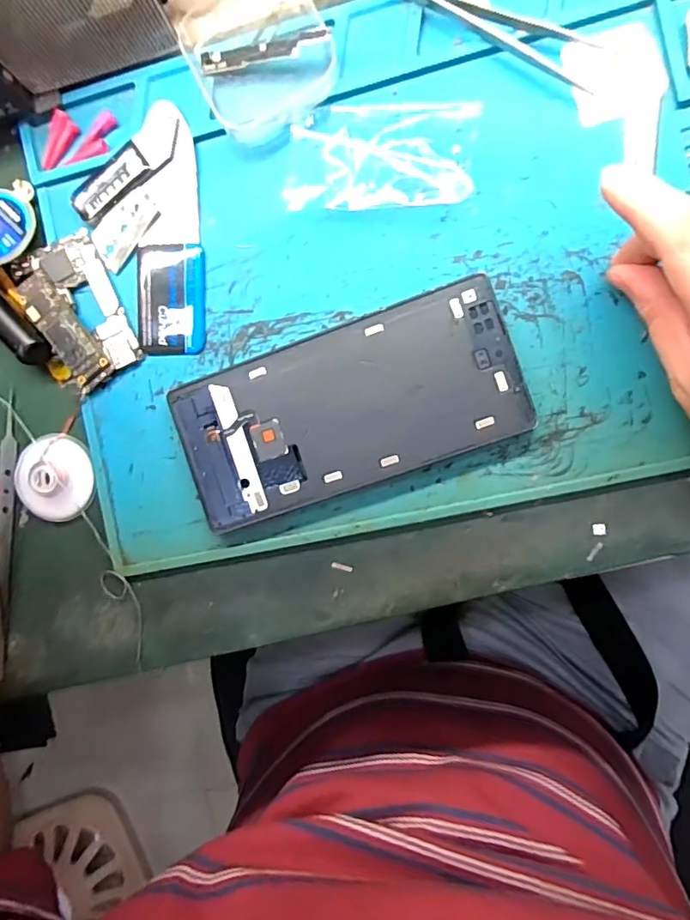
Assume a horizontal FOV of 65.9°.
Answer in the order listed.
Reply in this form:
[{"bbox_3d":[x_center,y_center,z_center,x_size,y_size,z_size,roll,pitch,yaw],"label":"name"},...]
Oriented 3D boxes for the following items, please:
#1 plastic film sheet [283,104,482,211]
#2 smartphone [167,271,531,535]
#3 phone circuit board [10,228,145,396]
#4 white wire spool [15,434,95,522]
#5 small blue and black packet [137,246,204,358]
[{"bbox_3d":[0.016,-0.142,0.248,0.087,0.012,0.045,3,93,8],"label":"plastic film sheet"},{"bbox_3d":[0.000,-0.025,0.256,0.161,0.010,0.076,-18,90,9],"label":"smartphone"},{"bbox_3d":[-0.139,-0.075,0.274,0.047,0.011,0.075,-26,88,-3],"label":"phone circuit board"},{"bbox_3d":[-0.152,0.010,0.277,0.036,0.010,0.044,-12,91,9],"label":"white wire spool"},{"bbox_3d":[-0.088,-0.081,0.267,0.035,0.004,0.055,1,93,8],"label":"small blue and black packet"}]

